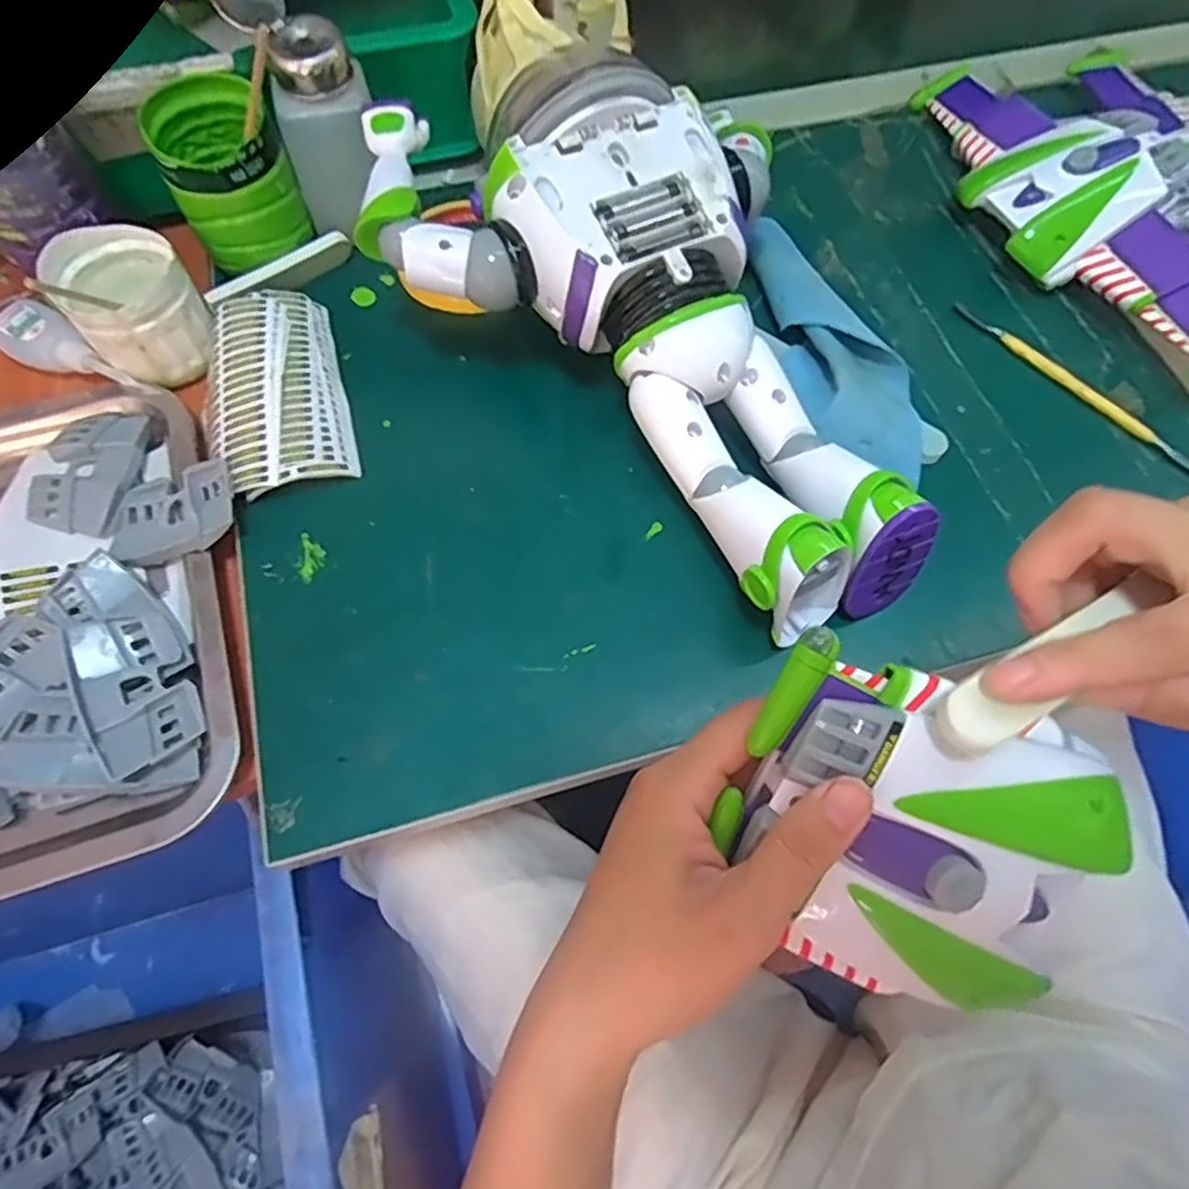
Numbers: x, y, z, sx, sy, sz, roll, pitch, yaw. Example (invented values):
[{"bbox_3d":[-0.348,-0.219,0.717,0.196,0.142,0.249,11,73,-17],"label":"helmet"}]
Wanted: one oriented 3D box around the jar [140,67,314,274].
[{"bbox_3d":[-0.204,-0.234,0.390,0.063,0.072,0.072,-31,68,-14],"label":"jar"}]

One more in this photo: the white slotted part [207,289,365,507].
[{"bbox_3d":[-0.175,-0.109,0.376,0.075,0.024,0.125,-16,66,-8],"label":"white slotted part"}]

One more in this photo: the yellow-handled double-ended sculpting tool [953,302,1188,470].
[{"bbox_3d":[0.278,-0.120,0.402,0.010,0.004,0.167,-37,70,-17],"label":"yellow-handled double-ended sculpting tool"}]

